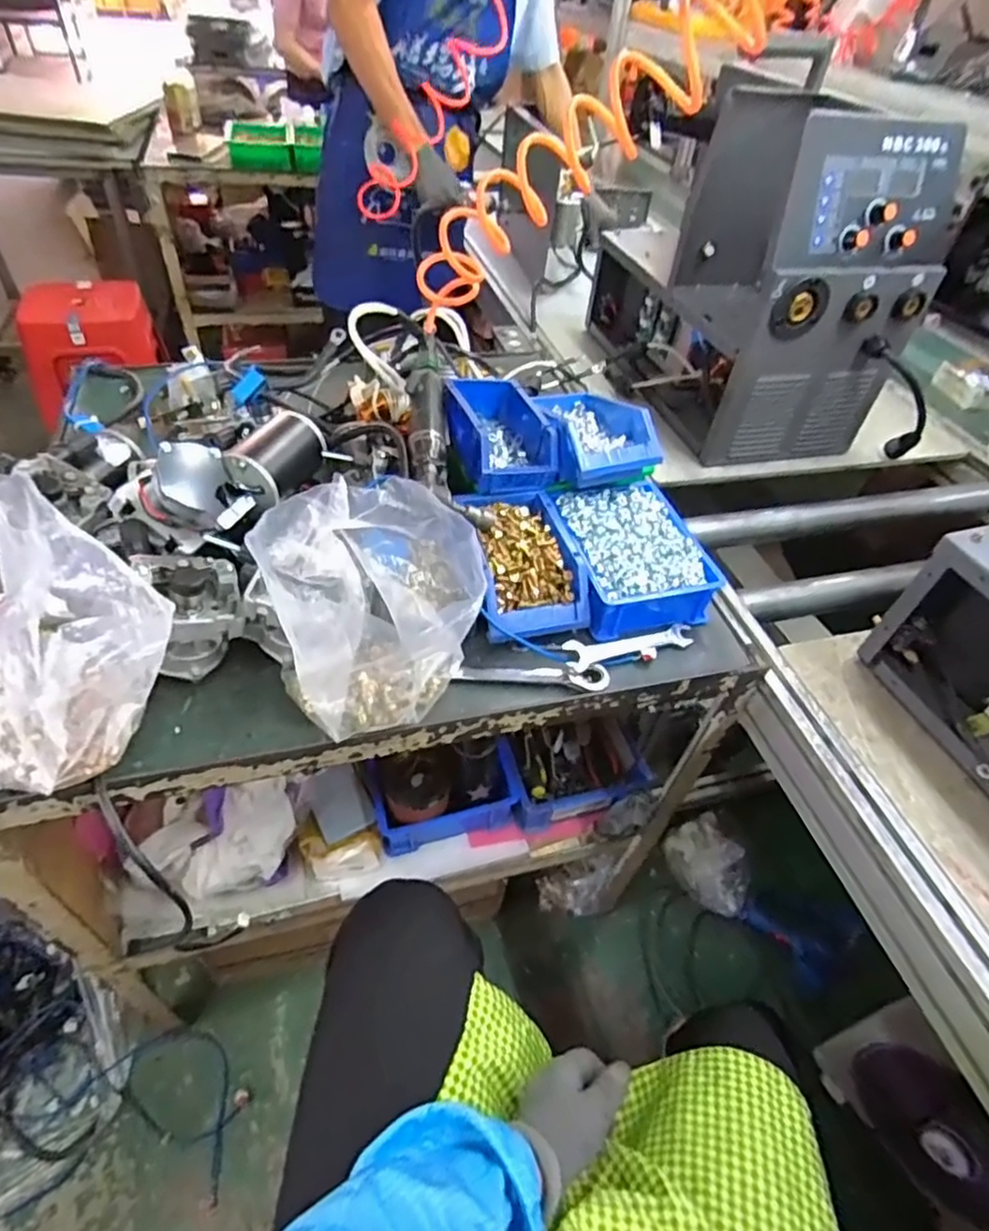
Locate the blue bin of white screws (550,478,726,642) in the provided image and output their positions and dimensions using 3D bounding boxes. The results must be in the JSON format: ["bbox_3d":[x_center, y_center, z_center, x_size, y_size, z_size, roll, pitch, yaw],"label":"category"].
[{"bbox_3d":[0.158,-0.077,0.750,0.152,0.053,0.194,-7,48,-14],"label":"blue bin of white screws"}]

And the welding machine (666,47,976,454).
[{"bbox_3d":[0.448,-0.490,0.933,0.271,0.378,0.333,-6,48,-14],"label":"welding machine"}]

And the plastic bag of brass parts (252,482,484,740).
[{"bbox_3d":[-0.110,-0.013,0.569,0.154,0.196,0.170,35,52,23],"label":"plastic bag of brass parts"}]

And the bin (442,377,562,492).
[{"bbox_3d":[0.004,-0.229,0.782,0.108,0.061,0.177,-9,49,-16],"label":"bin"}]

